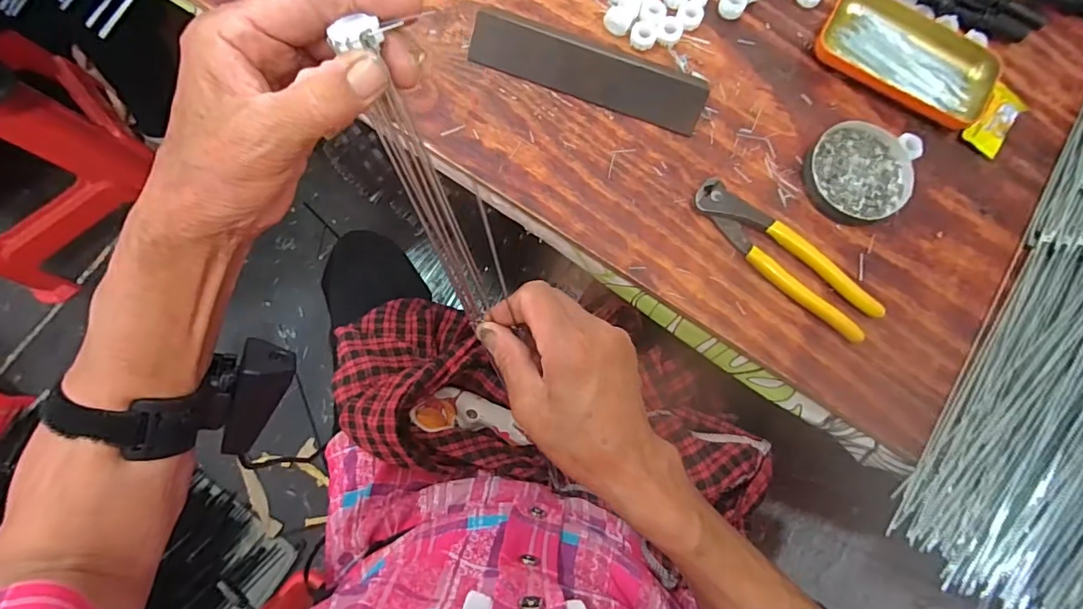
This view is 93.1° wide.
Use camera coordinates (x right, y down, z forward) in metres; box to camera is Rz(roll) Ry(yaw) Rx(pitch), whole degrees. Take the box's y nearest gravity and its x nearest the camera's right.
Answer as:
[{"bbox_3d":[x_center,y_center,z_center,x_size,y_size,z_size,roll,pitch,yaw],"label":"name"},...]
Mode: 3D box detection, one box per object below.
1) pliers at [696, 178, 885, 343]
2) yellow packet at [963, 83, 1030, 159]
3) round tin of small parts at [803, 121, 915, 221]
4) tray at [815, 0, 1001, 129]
[{"bbox_3d":[0.189,-0.037,0.402,0.165,0.013,0.037,40,81,4],"label":"pliers"},{"bbox_3d":[0.379,-0.152,0.427,0.031,0.009,0.050,36,112,11],"label":"yellow packet"},{"bbox_3d":[0.256,-0.108,0.418,0.080,0.016,0.078,0,81,-2],"label":"round tin of small parts"},{"bbox_3d":[0.310,-0.213,0.434,0.145,0.015,0.084,32,81,3],"label":"tray"}]

